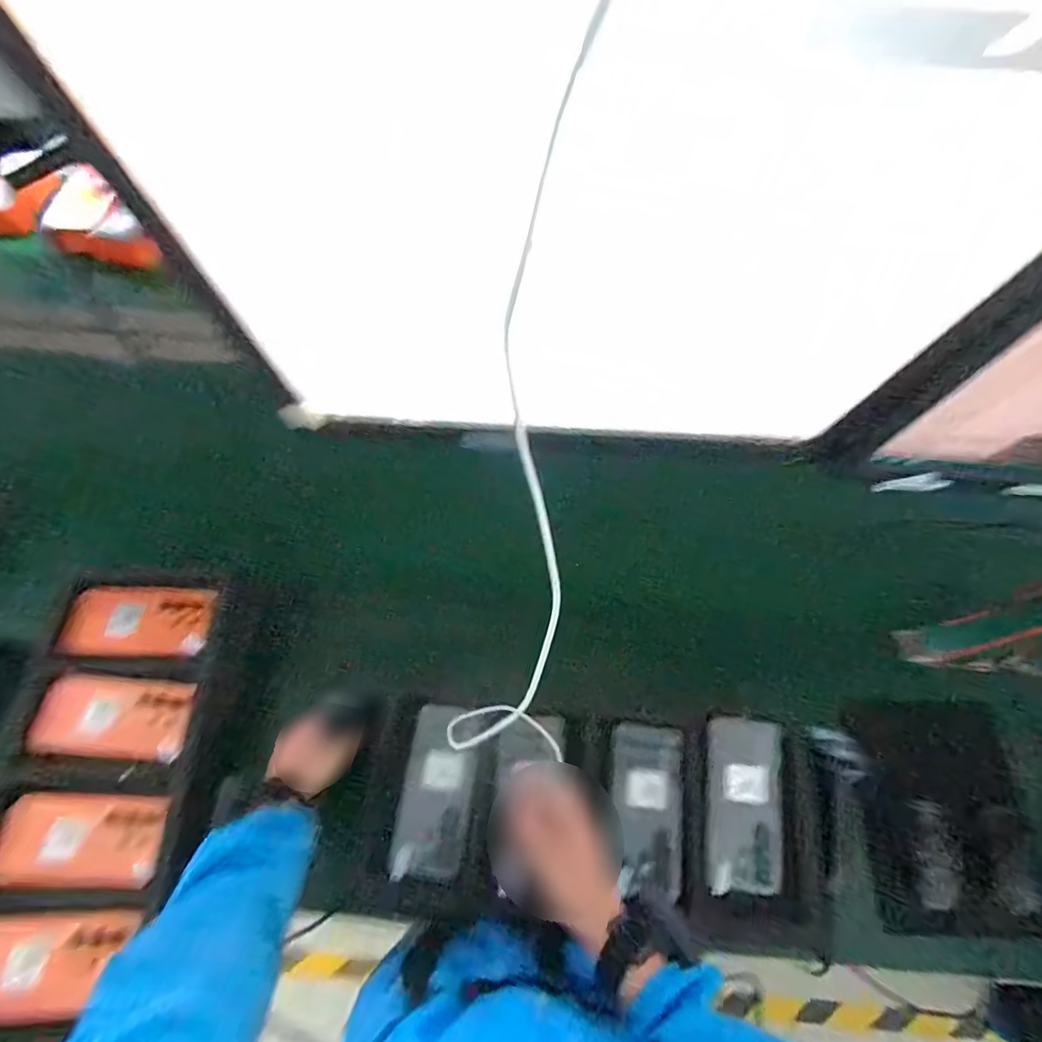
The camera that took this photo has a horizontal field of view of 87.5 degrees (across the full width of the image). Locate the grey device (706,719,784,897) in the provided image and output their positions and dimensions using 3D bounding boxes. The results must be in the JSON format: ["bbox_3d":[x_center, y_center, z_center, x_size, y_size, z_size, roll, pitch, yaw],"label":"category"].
[{"bbox_3d":[0.246,0.308,0.595,0.077,0.018,0.169,8,63,3],"label":"grey device"}]

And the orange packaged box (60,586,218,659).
[{"bbox_3d":[-0.488,0.128,0.691,0.180,0.024,0.089,0,63,-1],"label":"orange packaged box"}]

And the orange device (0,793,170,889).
[{"bbox_3d":[-0.470,0.342,0.585,0.171,0.030,0.084,2,63,0],"label":"orange device"}]

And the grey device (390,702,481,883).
[{"bbox_3d":[-0.092,0.299,0.610,0.076,0.019,0.169,8,63,3],"label":"grey device"}]

